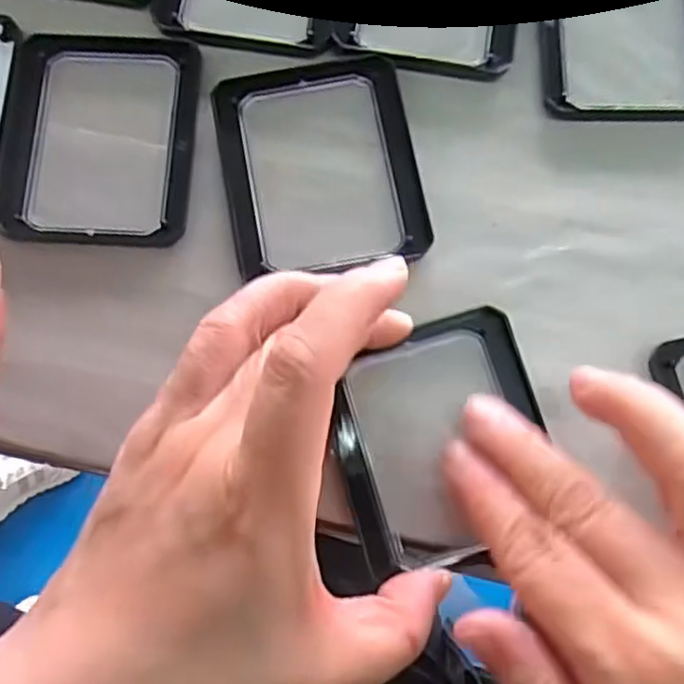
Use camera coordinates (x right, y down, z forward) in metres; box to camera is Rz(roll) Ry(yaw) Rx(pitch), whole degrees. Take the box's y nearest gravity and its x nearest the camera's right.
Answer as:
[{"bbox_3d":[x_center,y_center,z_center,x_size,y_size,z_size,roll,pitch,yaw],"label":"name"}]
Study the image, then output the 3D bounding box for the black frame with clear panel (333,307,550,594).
[{"bbox_3d":[0.033,0.034,0.234,0.068,0.013,0.077,-16,79,-3],"label":"black frame with clear panel"}]

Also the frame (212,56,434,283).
[{"bbox_3d":[-0.008,-0.065,0.252,0.069,0.006,0.080,-10,79,-2],"label":"frame"}]

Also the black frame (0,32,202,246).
[{"bbox_3d":[-0.089,-0.076,0.257,0.069,0.005,0.083,3,79,1],"label":"black frame"}]

